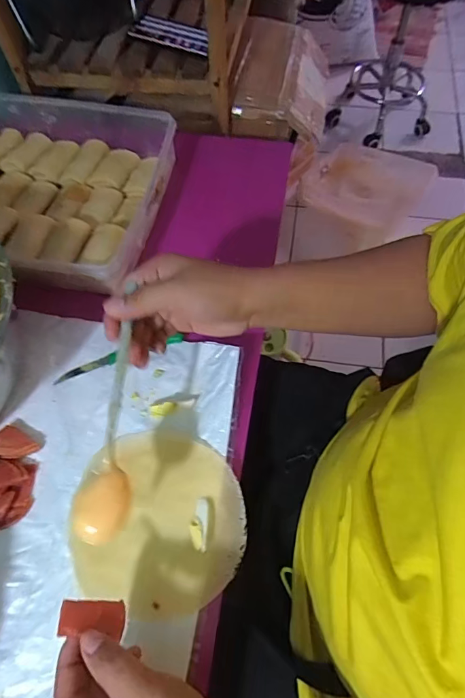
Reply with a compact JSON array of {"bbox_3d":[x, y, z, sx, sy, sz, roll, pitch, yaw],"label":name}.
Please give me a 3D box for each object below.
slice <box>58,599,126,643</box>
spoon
[{"bbox_3d":[-0.105,0.202,0.309,0.048,0.004,0.024,20,32,-23],"label":"slice"},{"bbox_3d":[-0.094,0.051,0.344,0.038,0.029,0.201,6,80,5],"label":"spoon"}]

